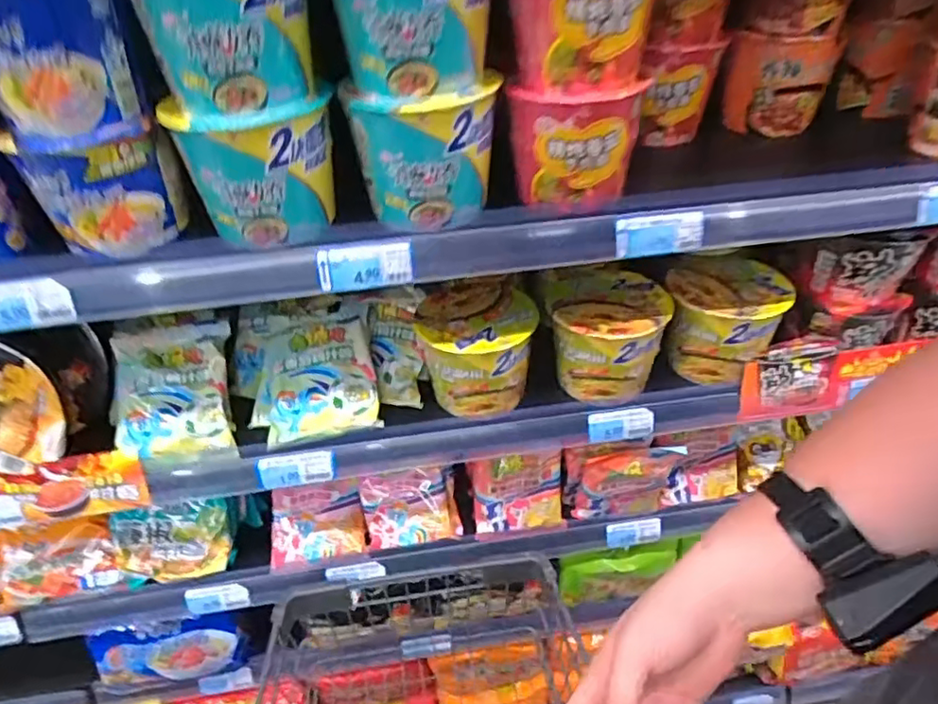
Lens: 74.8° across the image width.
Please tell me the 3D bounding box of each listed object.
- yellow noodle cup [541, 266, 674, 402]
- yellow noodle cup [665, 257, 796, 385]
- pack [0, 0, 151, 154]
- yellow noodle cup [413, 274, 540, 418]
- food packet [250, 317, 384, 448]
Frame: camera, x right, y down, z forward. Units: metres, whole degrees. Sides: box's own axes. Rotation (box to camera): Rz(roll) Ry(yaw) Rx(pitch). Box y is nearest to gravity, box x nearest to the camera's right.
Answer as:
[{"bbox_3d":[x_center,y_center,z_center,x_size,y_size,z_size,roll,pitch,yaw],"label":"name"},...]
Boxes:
[{"bbox_3d":[0.160,-0.018,0.721,0.126,0.100,0.120,-2,39,1],"label":"yellow noodle cup"},{"bbox_3d":[0.299,-0.038,0.732,0.126,0.107,0.111,18,43,24],"label":"yellow noodle cup"},{"bbox_3d":[-0.302,-0.211,0.446,0.099,0.112,0.044,-25,44,-25],"label":"pack"},{"bbox_3d":[0.010,0.001,0.707,0.126,0.107,0.107,-2,39,1],"label":"yellow noodle cup"},{"bbox_3d":[-0.183,0.035,0.719,0.139,0.035,0.139,-13,70,-4],"label":"food packet"}]

